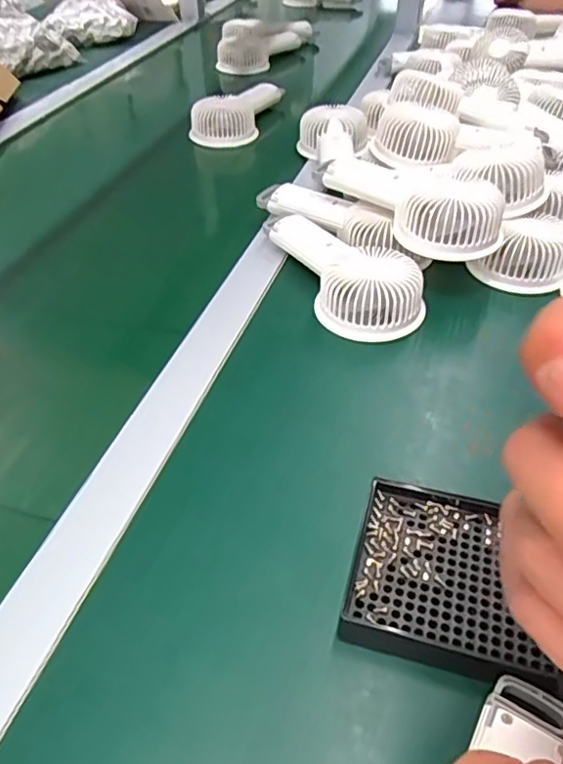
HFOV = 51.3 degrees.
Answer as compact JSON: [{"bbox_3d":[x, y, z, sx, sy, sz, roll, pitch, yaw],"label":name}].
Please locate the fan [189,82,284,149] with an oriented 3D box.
[{"bbox_3d":[-0.060,-0.372,0.795,0.073,0.051,0.155,18,48,17],"label":"fan"}]

